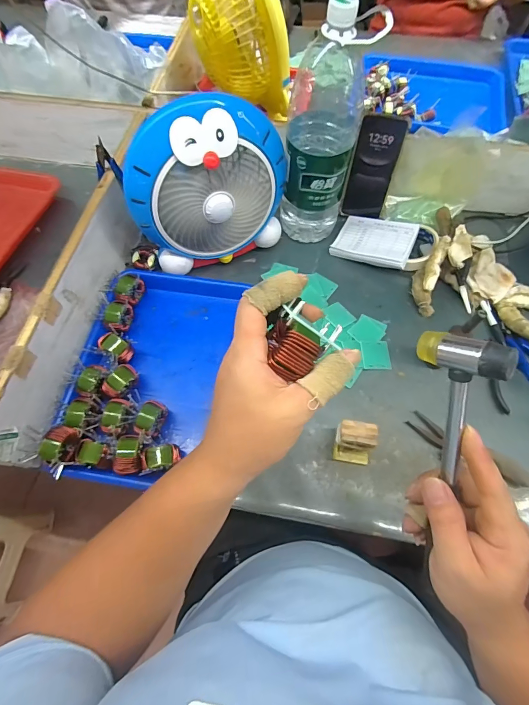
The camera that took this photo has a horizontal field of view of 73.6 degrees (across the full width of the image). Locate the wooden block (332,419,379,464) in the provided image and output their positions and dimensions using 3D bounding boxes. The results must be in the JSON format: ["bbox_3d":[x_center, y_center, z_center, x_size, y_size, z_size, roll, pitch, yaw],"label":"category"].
[{"bbox_3d":[0.120,0.120,0.474,0.049,0.054,0.046,7,65,4],"label":"wooden block"}]

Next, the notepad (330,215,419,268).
[{"bbox_3d":[0.197,-0.202,0.633,0.131,0.013,0.104,18,62,24],"label":"notepad"}]

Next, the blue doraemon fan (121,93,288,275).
[{"bbox_3d":[-0.078,-0.238,0.531,0.231,0.232,0.081,-30,68,-13],"label":"blue doraemon fan"}]

